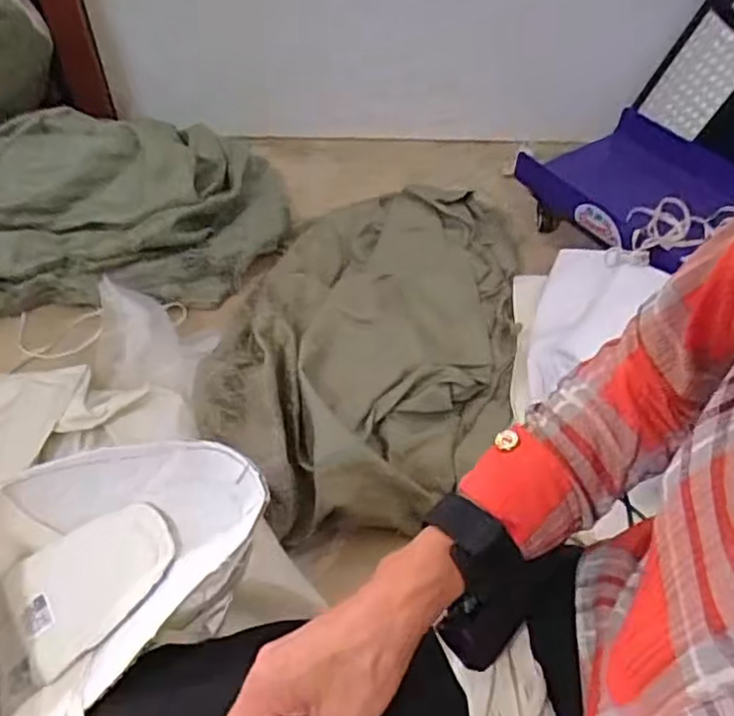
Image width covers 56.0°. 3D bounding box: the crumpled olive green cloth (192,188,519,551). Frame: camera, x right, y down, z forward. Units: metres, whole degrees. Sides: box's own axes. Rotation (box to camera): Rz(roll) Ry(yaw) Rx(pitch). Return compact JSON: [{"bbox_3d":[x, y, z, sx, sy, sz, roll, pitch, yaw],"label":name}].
[{"bbox_3d":[0.010,-0.055,1.033,0.425,0.105,0.693,6,49,3],"label":"crumpled olive green cloth"}]

